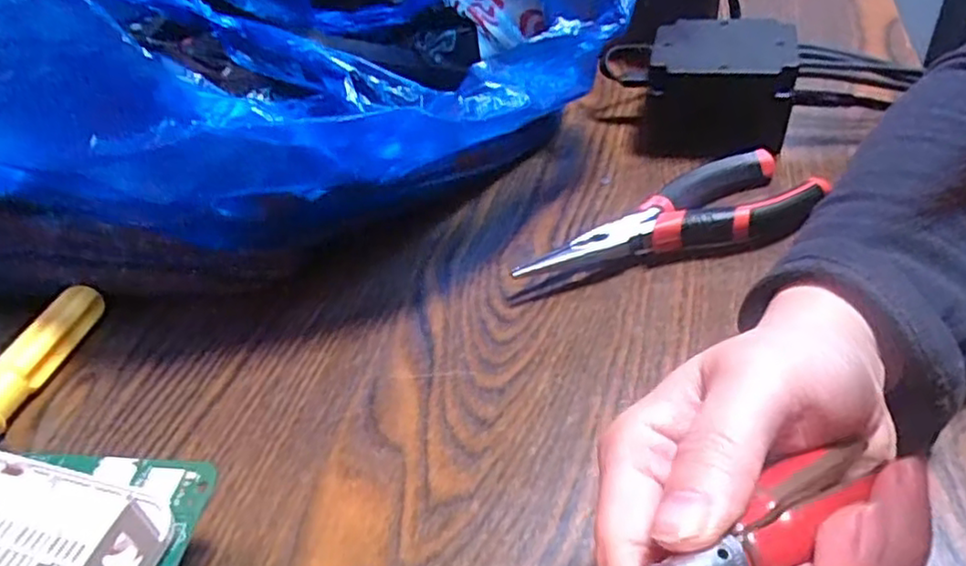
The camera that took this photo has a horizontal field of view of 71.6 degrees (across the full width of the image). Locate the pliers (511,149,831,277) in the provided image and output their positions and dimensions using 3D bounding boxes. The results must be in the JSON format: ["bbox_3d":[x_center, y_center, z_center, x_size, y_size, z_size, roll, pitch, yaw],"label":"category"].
[{"bbox_3d":[0.088,-0.032,0.331,0.148,0.020,0.052,-13,41,-6],"label":"pliers"}]

